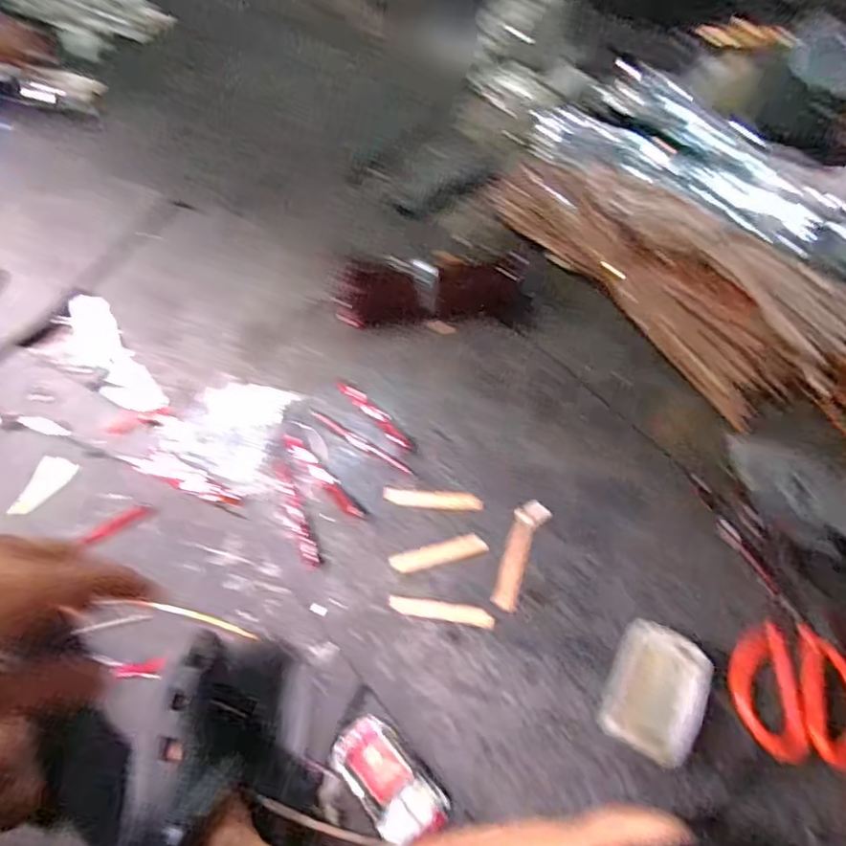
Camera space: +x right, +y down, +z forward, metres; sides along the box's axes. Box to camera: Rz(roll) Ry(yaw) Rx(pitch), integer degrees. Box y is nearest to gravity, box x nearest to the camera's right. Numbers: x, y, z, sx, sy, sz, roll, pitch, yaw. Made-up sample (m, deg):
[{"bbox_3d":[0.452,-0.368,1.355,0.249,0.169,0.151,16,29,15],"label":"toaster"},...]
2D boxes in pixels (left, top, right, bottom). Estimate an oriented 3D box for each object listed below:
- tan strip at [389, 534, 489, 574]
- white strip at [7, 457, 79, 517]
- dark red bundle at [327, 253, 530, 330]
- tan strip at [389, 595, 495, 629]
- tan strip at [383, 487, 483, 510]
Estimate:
[{"bbox_3d":[0.018,0.145,0.681,0.105,0.005,0.025,-14,61,-10],"label":"tan strip"},{"bbox_3d":[-0.459,0.078,0.748,0.050,0.005,0.080,14,60,6],"label":"white strip"},{"bbox_3d":[0.009,-0.191,0.874,0.267,0.046,0.087,-2,58,0],"label":"dark red bundle"},{"bbox_3d":[0.020,0.197,0.649,0.110,0.004,0.020,9,60,3],"label":"tan strip"},{"bbox_3d":[0.011,0.088,0.718,0.113,0.004,0.021,5,60,1],"label":"tan strip"}]

